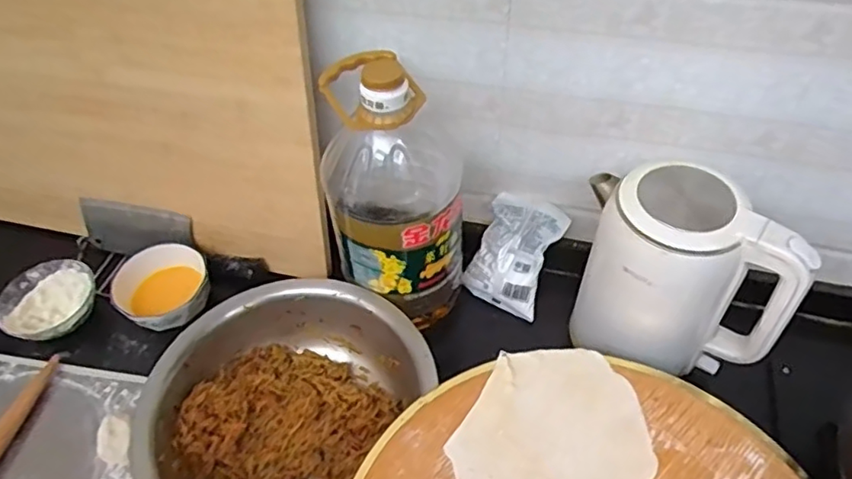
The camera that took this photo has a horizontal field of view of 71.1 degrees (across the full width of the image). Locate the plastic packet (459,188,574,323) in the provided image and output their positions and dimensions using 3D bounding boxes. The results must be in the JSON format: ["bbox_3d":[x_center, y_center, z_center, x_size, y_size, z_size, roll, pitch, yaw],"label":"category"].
[{"bbox_3d":[0.118,0.020,0.799,0.102,0.153,0.034,23,10,19],"label":"plastic packet"}]

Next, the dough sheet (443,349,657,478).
[{"bbox_3d":[0.131,0.191,0.586,0.171,0.007,0.191,24,54,22],"label":"dough sheet"}]

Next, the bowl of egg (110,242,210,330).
[{"bbox_3d":[-0.359,0.070,0.820,0.133,0.058,0.119,32,58,27],"label":"bowl of egg"}]

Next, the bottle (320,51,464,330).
[{"bbox_3d":[-0.035,-0.044,0.697,0.151,0.331,0.138,-11,49,-7],"label":"bottle"}]

